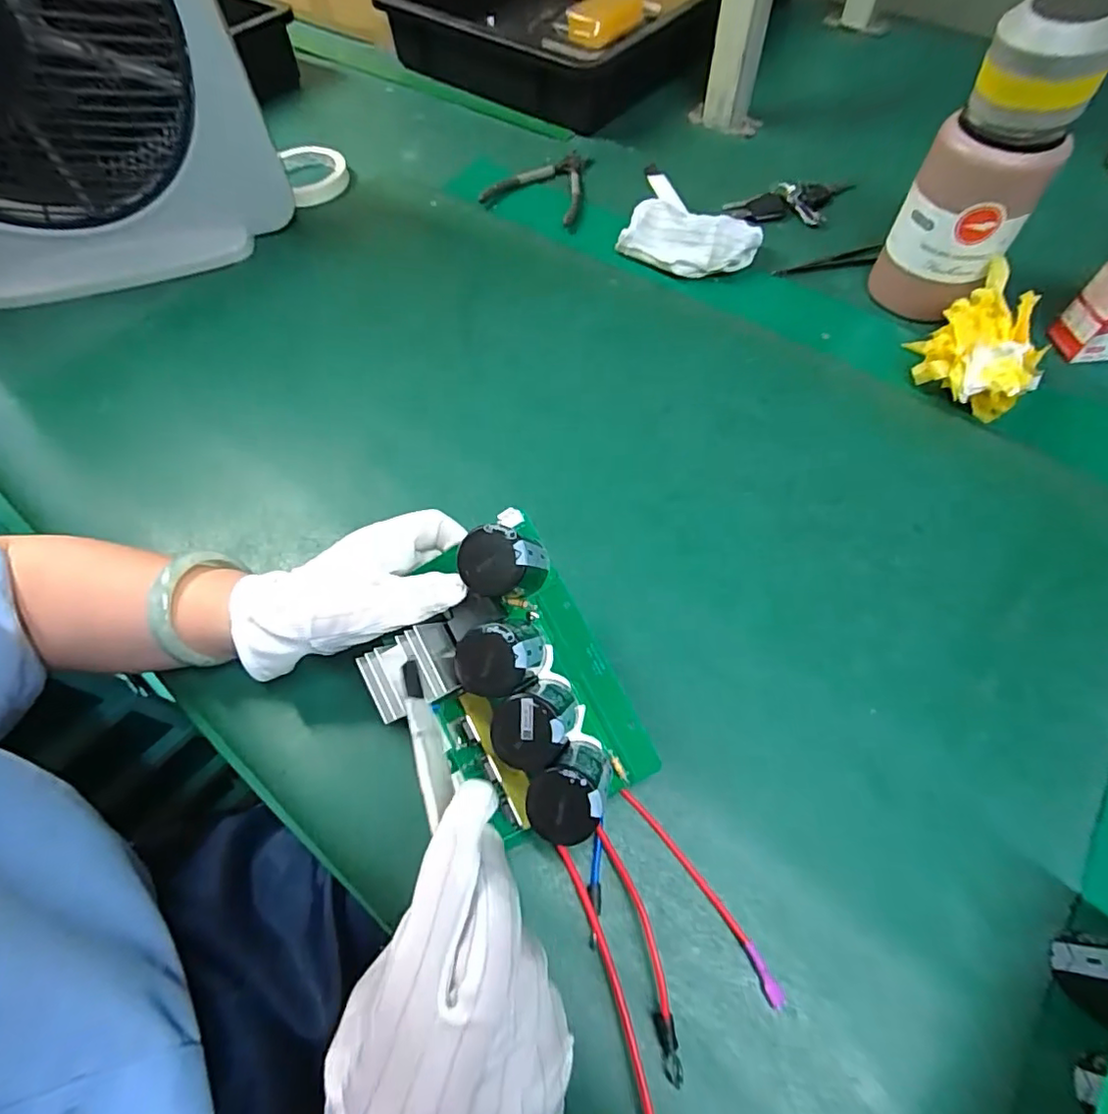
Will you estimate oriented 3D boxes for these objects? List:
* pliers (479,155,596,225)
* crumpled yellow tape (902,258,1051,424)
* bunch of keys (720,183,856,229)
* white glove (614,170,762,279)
[{"bbox_3d":[0.003,-0.418,0.632,0.108,0.010,0.142,27,65,16],"label":"pliers"},{"bbox_3d":[0.338,-0.167,0.455,0.089,0.059,0.121,38,68,21],"label":"crumpled yellow tape"},{"bbox_3d":[0.257,-0.371,0.598,0.143,0.018,0.057,-13,61,-5],"label":"bunch of keys"},{"bbox_3d":[0.130,-0.308,0.555,0.123,0.034,0.079,30,66,18],"label":"white glove"}]

